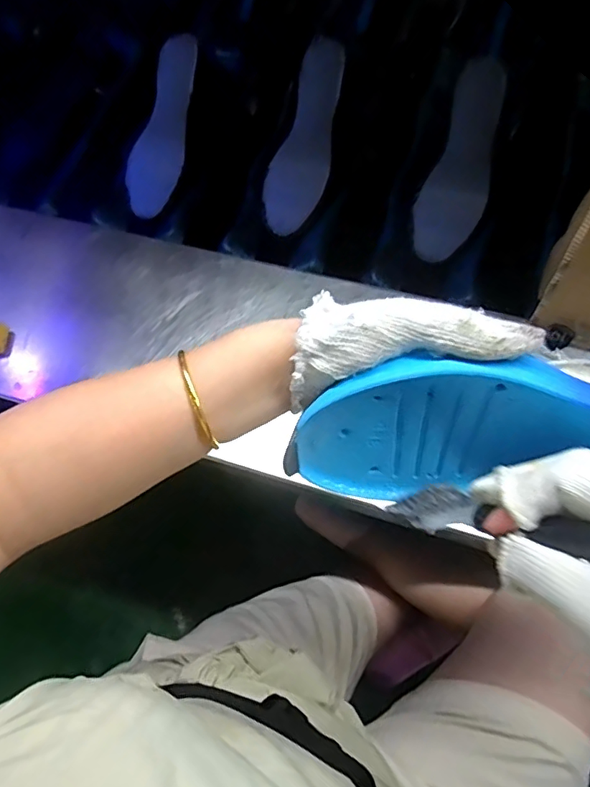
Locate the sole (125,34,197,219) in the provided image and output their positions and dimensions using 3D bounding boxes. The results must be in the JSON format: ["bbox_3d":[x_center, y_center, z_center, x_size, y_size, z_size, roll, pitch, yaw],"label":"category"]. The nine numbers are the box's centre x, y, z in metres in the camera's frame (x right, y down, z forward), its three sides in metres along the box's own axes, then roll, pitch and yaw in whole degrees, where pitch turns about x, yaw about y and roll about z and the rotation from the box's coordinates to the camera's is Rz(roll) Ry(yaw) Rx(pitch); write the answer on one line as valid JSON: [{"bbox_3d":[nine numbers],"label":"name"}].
[{"bbox_3d":[-0.174,-0.357,0.714,0.078,0.013,0.237,15,92,11],"label":"sole"}]

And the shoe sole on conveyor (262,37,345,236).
[{"bbox_3d":[0.017,-0.326,0.679,0.074,0.022,0.242,16,94,12],"label":"shoe sole on conveyor"}]

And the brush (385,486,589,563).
[{"bbox_3d":[0.117,0.065,0.247,0.019,0.178,0.031,46,67,-23],"label":"brush"}]

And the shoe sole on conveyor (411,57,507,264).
[{"bbox_3d":[0.202,-0.278,0.644,0.075,0.017,0.232,17,97,12],"label":"shoe sole on conveyor"}]

